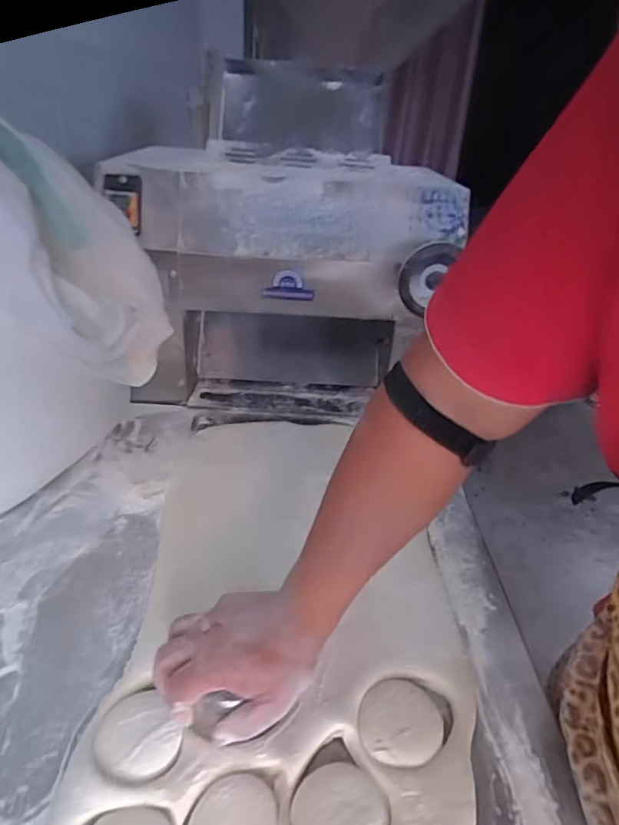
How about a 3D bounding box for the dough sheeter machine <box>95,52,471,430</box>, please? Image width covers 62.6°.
[{"bbox_3d":[-0.032,-0.239,0.950,0.547,0.429,0.320,-2,32,-8],"label":"dough sheeter machine"}]

